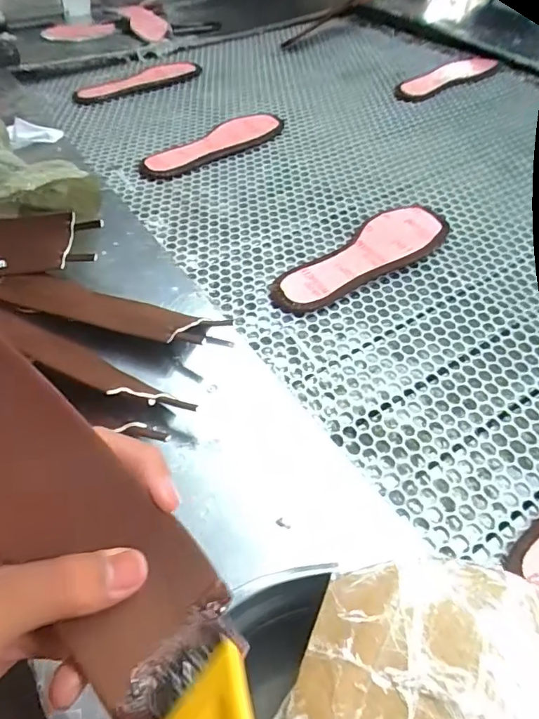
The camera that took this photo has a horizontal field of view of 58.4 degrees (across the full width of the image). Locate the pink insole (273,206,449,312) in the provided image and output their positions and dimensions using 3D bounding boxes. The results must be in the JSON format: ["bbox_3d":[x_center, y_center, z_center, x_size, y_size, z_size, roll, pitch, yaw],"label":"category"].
[{"bbox_3d":[0.111,-0.121,0.564,0.244,0.025,0.080,-30,55,-27],"label":"pink insole"}]

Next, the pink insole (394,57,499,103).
[{"bbox_3d":[0.329,-0.528,0.901,0.239,0.011,0.064,-25,69,-16],"label":"pink insole"}]

